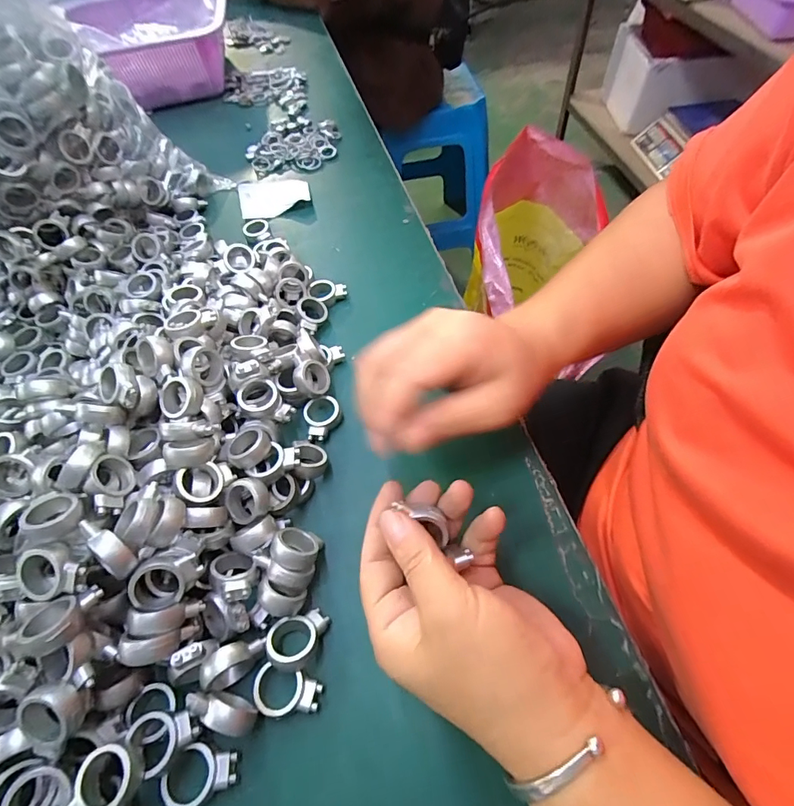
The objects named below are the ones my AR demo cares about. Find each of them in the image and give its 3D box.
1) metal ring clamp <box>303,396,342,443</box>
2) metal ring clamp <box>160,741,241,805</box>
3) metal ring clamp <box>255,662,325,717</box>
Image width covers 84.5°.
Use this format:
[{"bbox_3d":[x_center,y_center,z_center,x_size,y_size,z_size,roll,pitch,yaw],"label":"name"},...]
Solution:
[{"bbox_3d":[-0.052,0.011,0.309,0.026,0.011,0.031,-13,57,-5],"label":"metal ring clamp"},{"bbox_3d":[-0.093,0.176,0.207,0.034,0.009,0.024,-6,56,-1],"label":"metal ring clamp"},{"bbox_3d":[-0.056,0.147,0.222,0.034,0.008,0.021,9,58,9],"label":"metal ring clamp"}]

